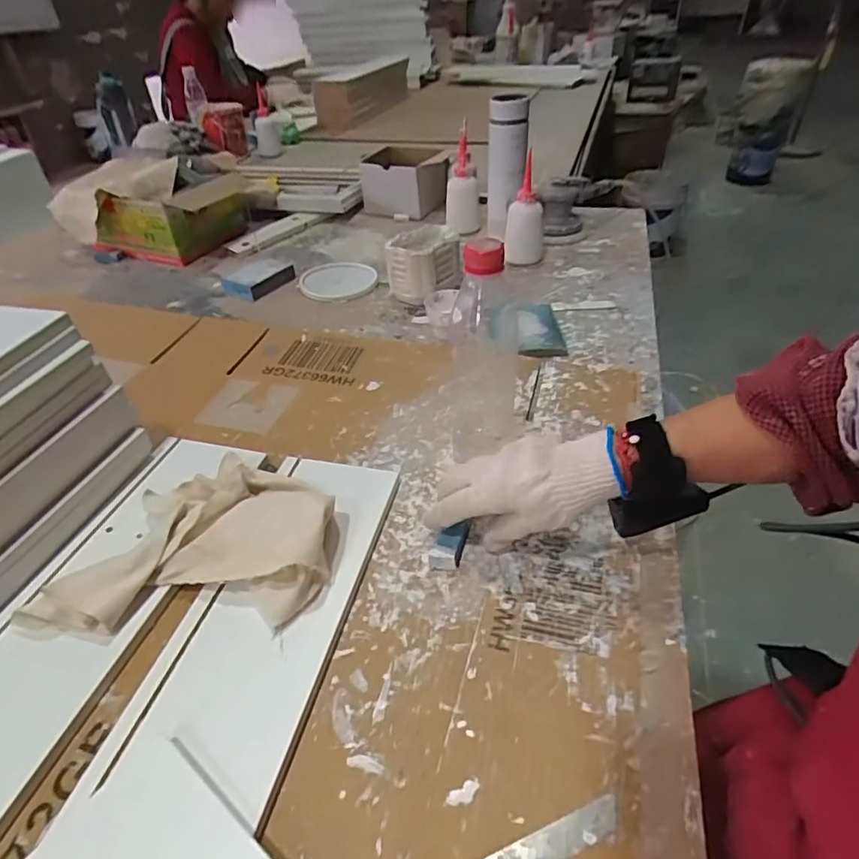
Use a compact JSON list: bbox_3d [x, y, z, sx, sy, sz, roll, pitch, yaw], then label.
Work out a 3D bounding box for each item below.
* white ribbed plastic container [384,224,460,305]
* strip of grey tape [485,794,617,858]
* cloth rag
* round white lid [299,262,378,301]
[{"bbox_3d":[-0.010,-0.249,0.832,0.109,0.089,0.097,-6,40,-2],"label":"white ribbed plastic container"},{"bbox_3d":[0.064,0.238,0.308,0.099,0.004,0.018,-16,42,-14],"label":"strip of grey tape"},{"bbox_3d":[-0.194,0.094,0.459,0.230,0.053,0.150,-3,40,1],"label":"cloth rag"},{"bbox_3d":[-0.150,-0.253,0.907,0.121,0.017,0.138,17,44,22],"label":"round white lid"}]

